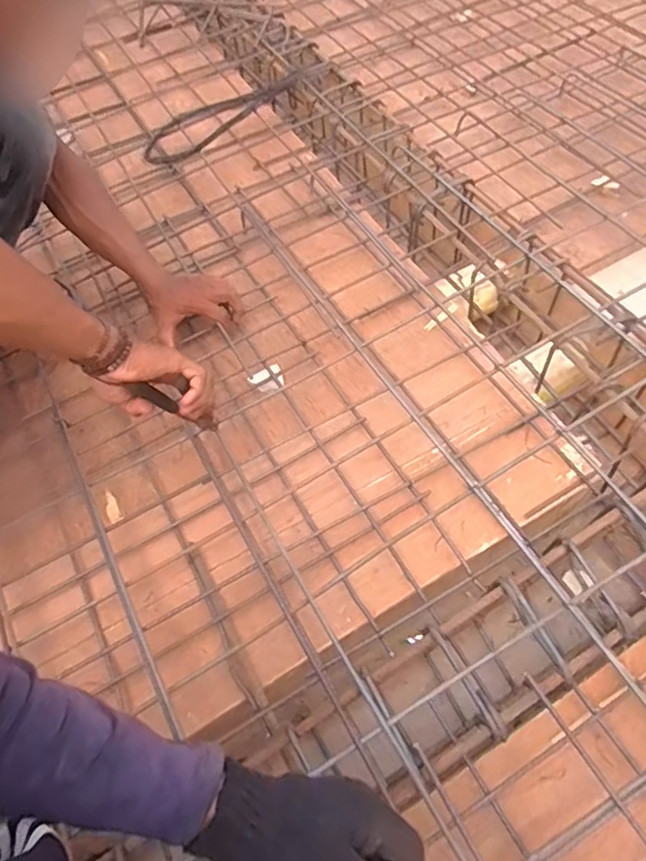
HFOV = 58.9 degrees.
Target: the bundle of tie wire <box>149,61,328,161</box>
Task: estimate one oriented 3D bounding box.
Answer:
[{"bbox_3d":[-0.179,-0.728,1.279,0.140,0.054,0.521,35,66,21],"label":"bundle of tie wire"}]

